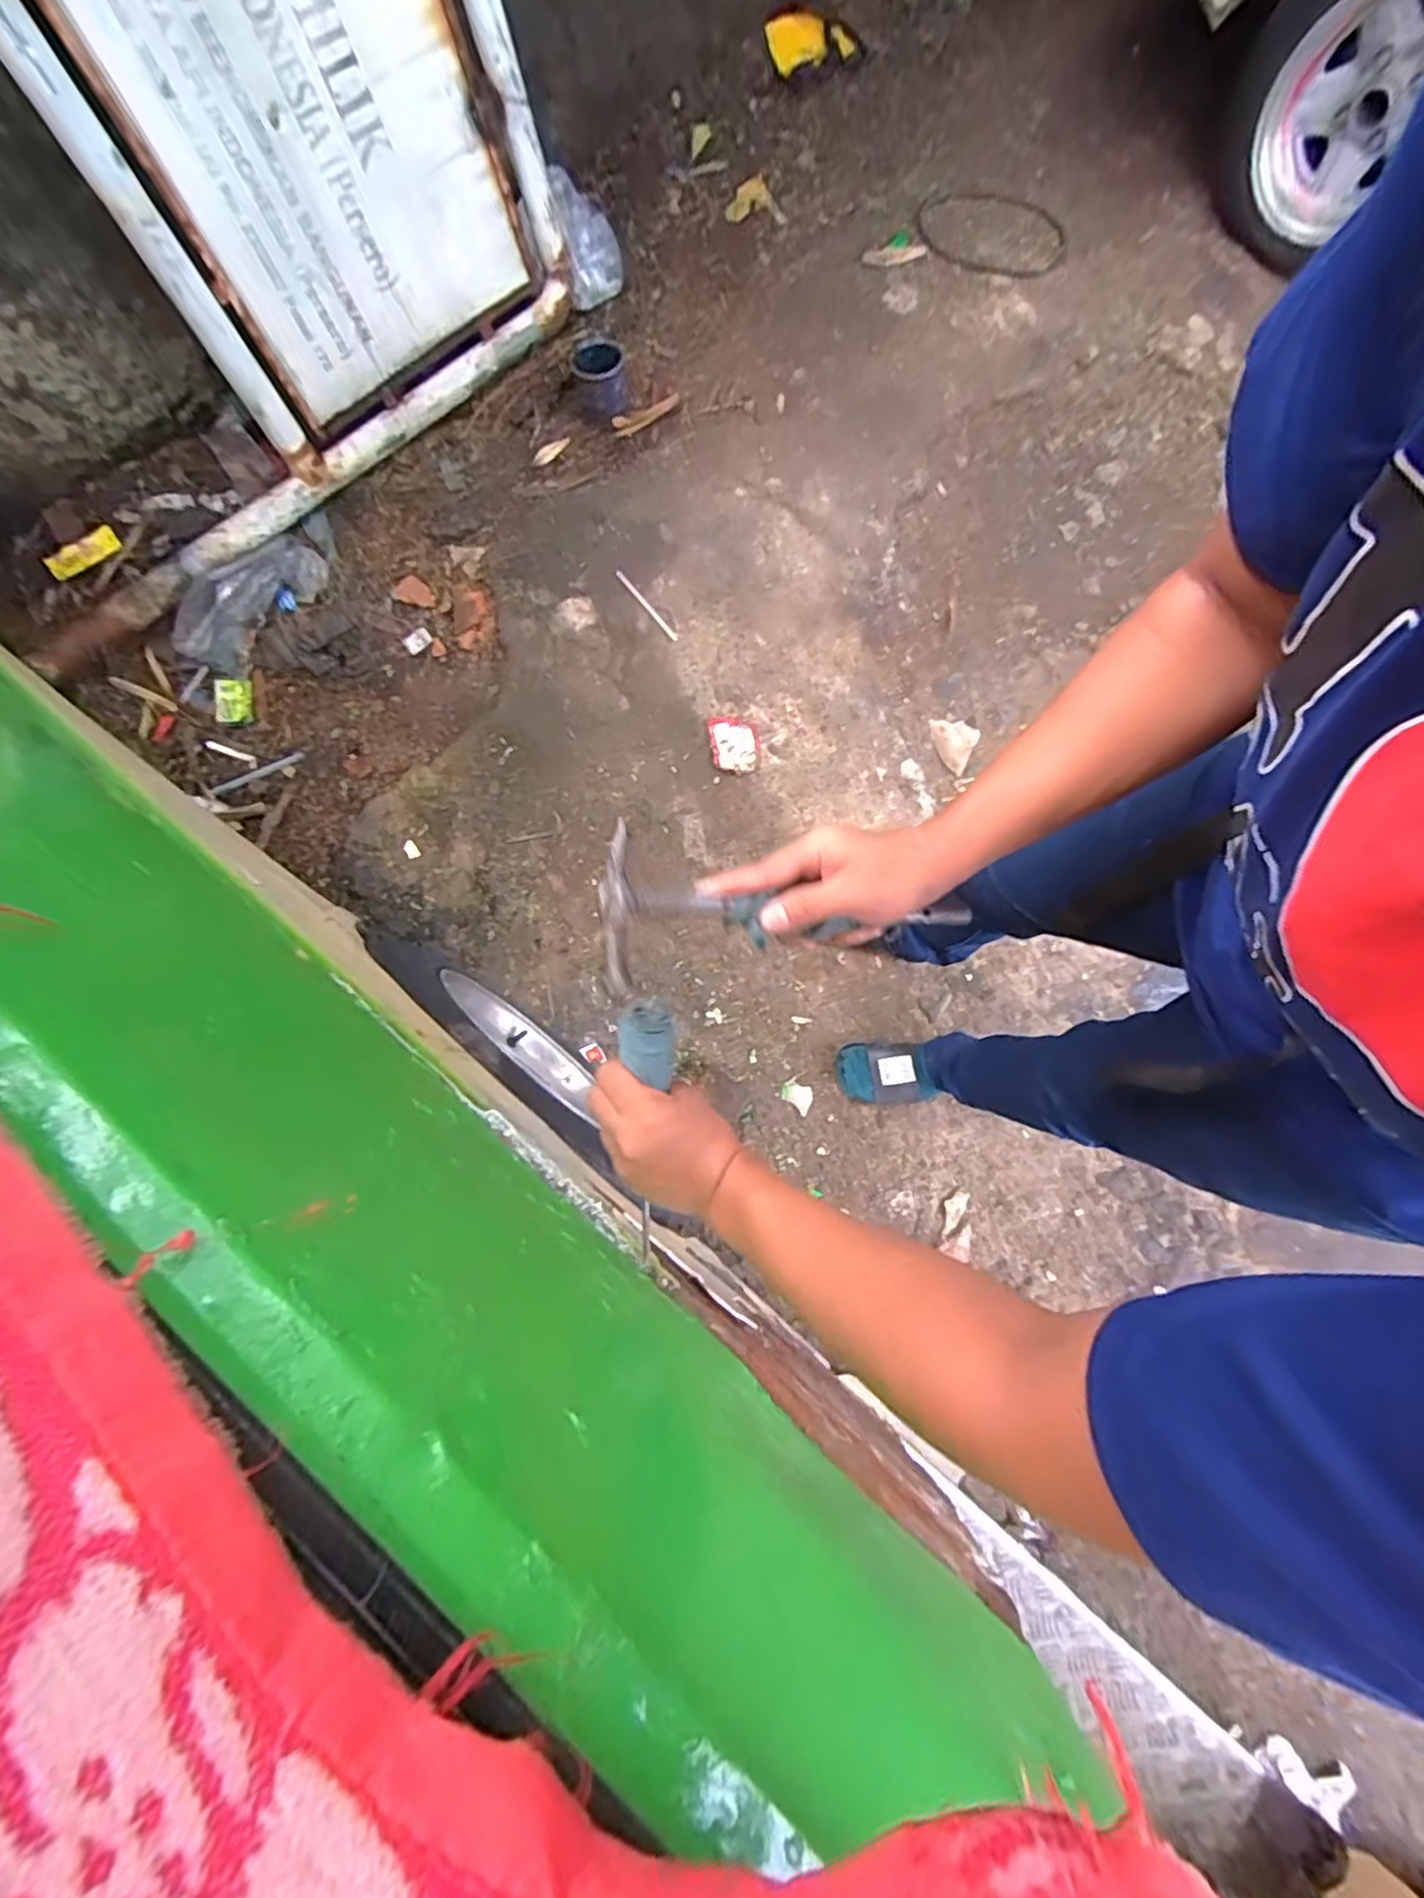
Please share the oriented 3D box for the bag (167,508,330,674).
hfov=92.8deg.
[{"bbox_3d":[-0.835,-0.667,1.266,0.102,0.097,0.361,40,79,8],"label":"bag"}]

